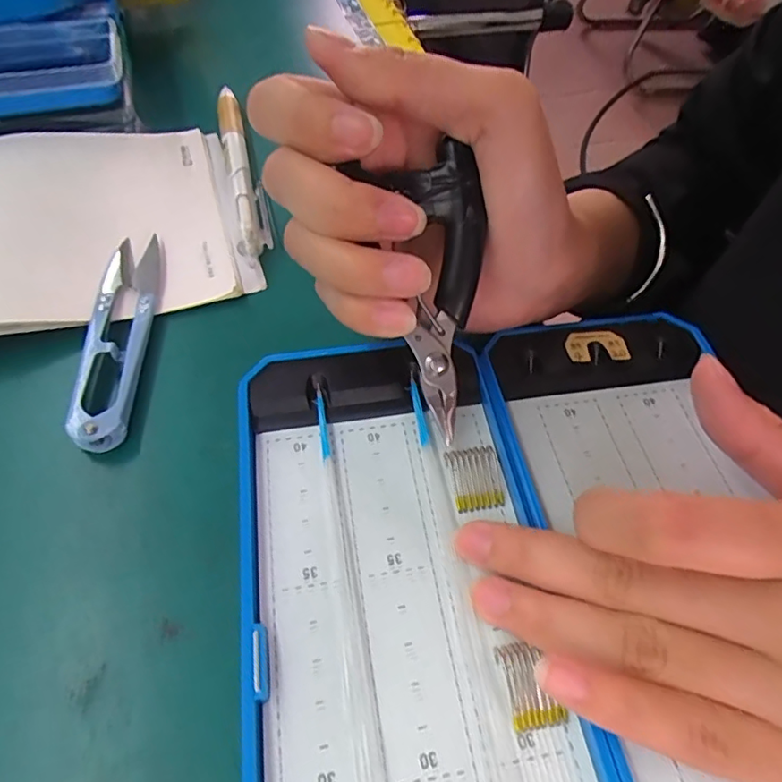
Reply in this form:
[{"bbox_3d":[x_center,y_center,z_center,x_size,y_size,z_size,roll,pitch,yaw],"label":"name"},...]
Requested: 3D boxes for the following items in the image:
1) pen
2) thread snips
[{"bbox_3d":[-0.075,-0.115,0.275,0.014,0.014,0.132,-12,56,-12],"label":"pen"},{"bbox_3d":[-0.107,-0.022,0.214,0.022,0.010,0.106,-2,55,-5],"label":"thread snips"}]

